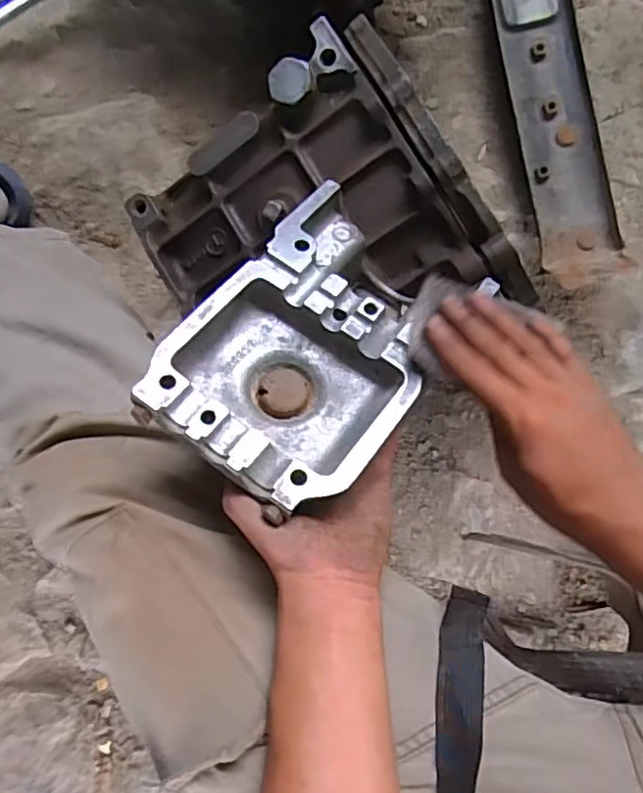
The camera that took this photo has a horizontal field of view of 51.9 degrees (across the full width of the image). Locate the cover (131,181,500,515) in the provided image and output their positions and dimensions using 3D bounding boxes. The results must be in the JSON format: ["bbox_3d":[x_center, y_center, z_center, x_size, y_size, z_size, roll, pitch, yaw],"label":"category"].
[{"bbox_3d":[-0.003,-0.031,0.411,0.133,0.031,0.202,35,61,9],"label":"cover"}]

